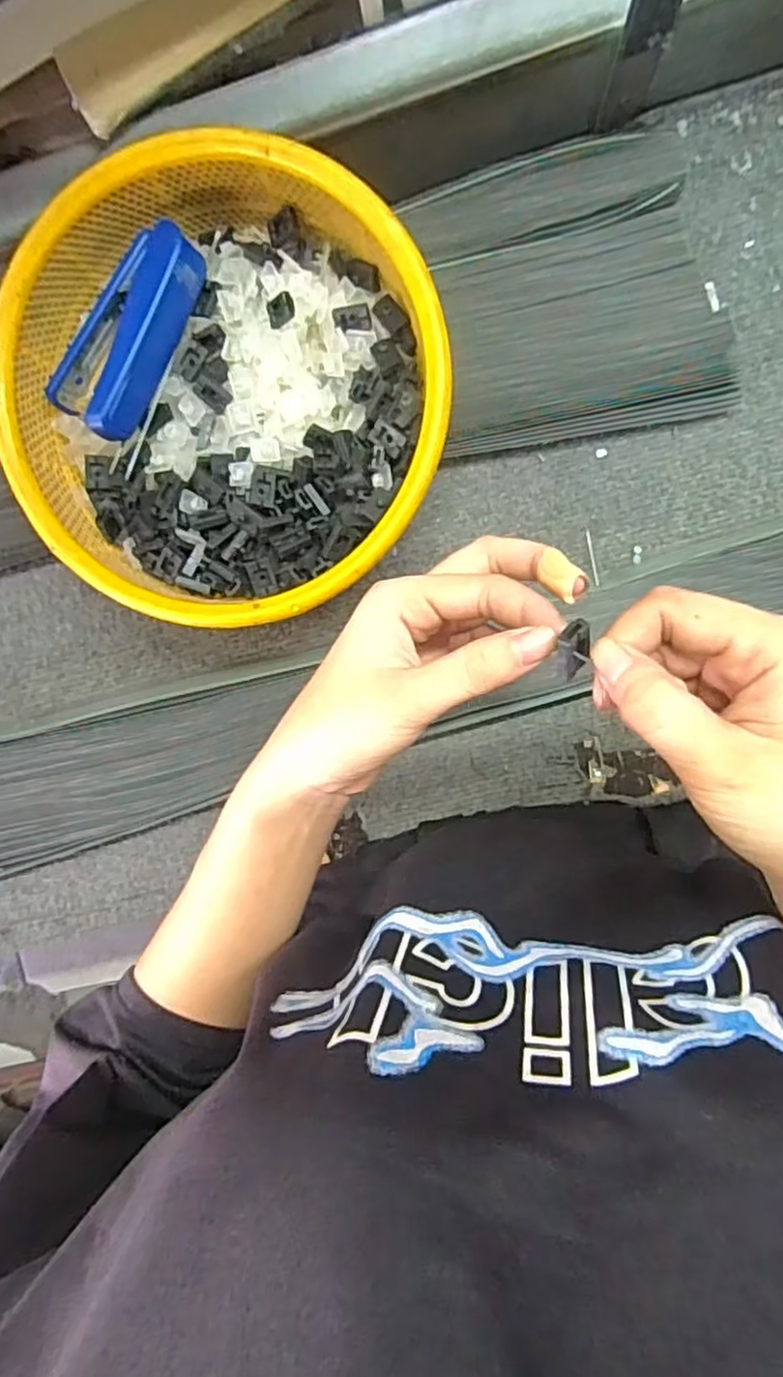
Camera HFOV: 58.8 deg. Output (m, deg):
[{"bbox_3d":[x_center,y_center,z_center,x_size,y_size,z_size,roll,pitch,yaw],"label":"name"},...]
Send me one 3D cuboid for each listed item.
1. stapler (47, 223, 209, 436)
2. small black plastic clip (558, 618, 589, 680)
[{"bbox_3d":[-0.136,-0.187,0.362,0.051,0.024,0.107,34,97,3],"label":"stapler"},{"bbox_3d":[0.061,-0.013,0.233,0.010,0.010,0.020,2,97,6],"label":"small black plastic clip"}]

